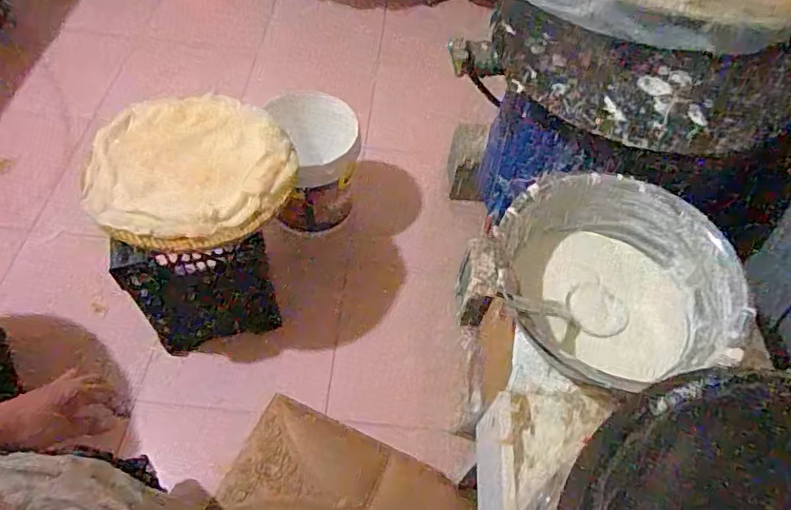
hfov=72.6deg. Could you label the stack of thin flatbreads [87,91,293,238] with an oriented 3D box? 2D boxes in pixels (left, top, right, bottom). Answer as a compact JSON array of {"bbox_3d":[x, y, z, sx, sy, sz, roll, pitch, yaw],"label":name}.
[{"bbox_3d":[-0.469,-0.212,1.246,0.447,0.032,0.415,-15,59,-14],"label":"stack of thin flatbreads"}]

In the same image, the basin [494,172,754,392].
[{"bbox_3d":[0.393,0.039,0.970,0.360,0.151,0.383,2,57,-3],"label":"basin"}]

